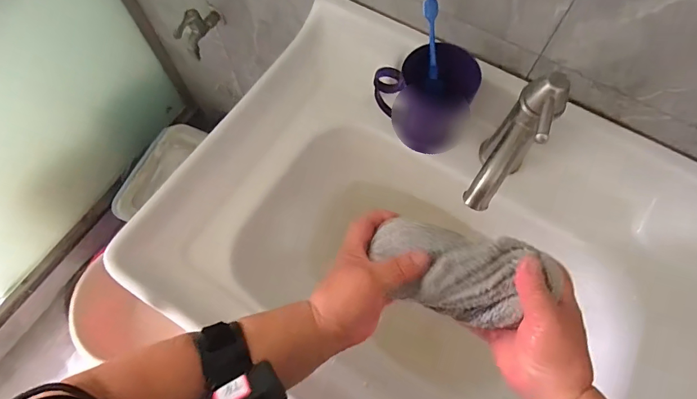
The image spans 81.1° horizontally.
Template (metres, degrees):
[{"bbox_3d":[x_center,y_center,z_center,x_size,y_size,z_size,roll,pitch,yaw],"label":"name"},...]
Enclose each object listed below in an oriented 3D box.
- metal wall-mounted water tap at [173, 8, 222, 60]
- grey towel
[{"bbox_3d":[-0.301,-0.347,0.821,0.045,0.083,0.095,30,69,10],"label":"metal wall-mounted water tap"},{"bbox_3d":[0.098,0.064,0.361,0.152,0.055,0.069,19,68,6],"label":"grey towel"}]

